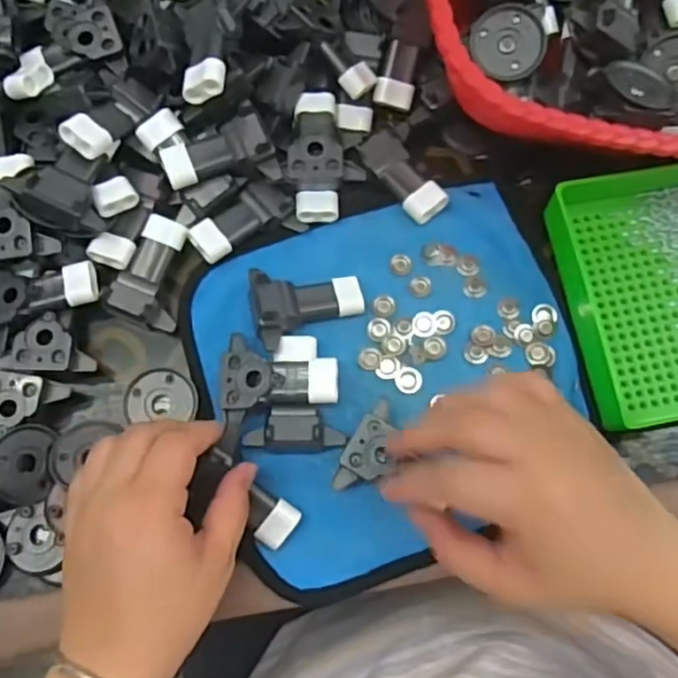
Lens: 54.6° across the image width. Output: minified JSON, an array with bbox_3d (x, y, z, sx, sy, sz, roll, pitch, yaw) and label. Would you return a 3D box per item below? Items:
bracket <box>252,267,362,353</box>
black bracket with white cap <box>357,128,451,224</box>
[{"bbox_3d":[-0.018,-0.019,0.383,0.064,0.022,0.045,-5,74,-2],"label":"bracket"},{"bbox_3d":[0.039,-0.100,0.407,0.026,0.016,0.062,-36,77,-10],"label":"black bracket with white cap"}]

